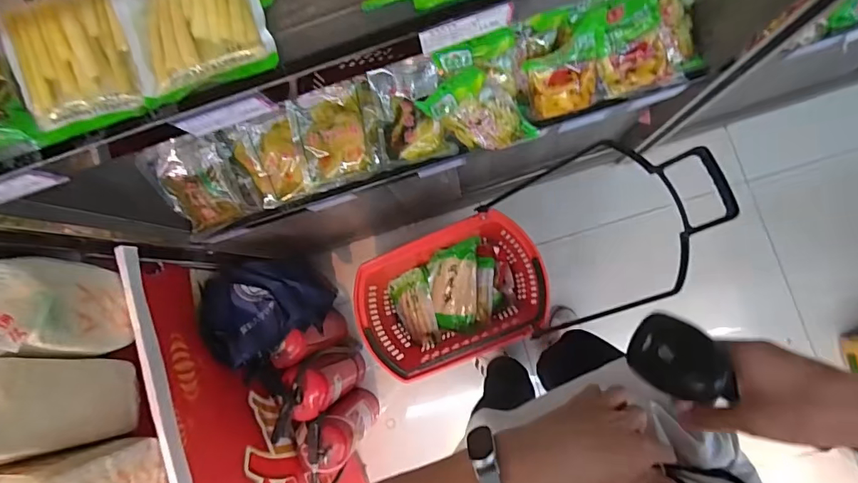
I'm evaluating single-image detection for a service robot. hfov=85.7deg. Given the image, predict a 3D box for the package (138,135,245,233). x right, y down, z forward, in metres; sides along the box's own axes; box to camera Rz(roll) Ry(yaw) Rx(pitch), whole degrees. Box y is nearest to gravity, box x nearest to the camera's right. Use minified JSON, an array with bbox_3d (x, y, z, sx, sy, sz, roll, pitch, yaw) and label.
[{"bbox_3d":[-0.455,-0.111,0.906,0.130,0.032,0.179,-20,113,1],"label":"package"}]

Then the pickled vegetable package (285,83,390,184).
[{"bbox_3d":[-0.178,-0.214,0.916,0.160,0.025,0.170,-13,97,-3],"label":"pickled vegetable package"}]

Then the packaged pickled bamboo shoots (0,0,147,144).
[{"bbox_3d":[-0.376,-0.199,0.478,0.129,0.046,0.171,-16,83,4],"label":"packaged pickled bamboo shoots"}]

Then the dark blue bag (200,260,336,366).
[{"bbox_3d":[-0.363,0.143,1.066,0.222,0.199,0.206,-25,82,3],"label":"dark blue bag"}]

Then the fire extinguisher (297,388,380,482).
[{"bbox_3d":[-0.241,0.518,1.267,0.137,0.426,0.144,-1,84,6],"label":"fire extinguisher"}]

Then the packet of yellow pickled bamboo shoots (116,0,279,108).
[{"bbox_3d":[-0.245,-0.239,0.468,0.138,0.039,0.164,-17,83,4],"label":"packet of yellow pickled bamboo shoots"}]

